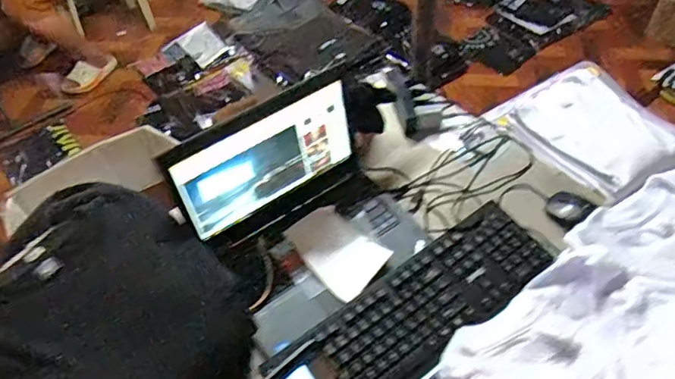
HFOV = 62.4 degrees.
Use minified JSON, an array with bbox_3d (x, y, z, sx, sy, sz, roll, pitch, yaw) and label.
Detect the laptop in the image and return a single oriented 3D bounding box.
[{"bbox_3d":[-0.050,0.022,0.821,0.303,0.189,0.265,-30,54,-20],"label":"laptop"}]

